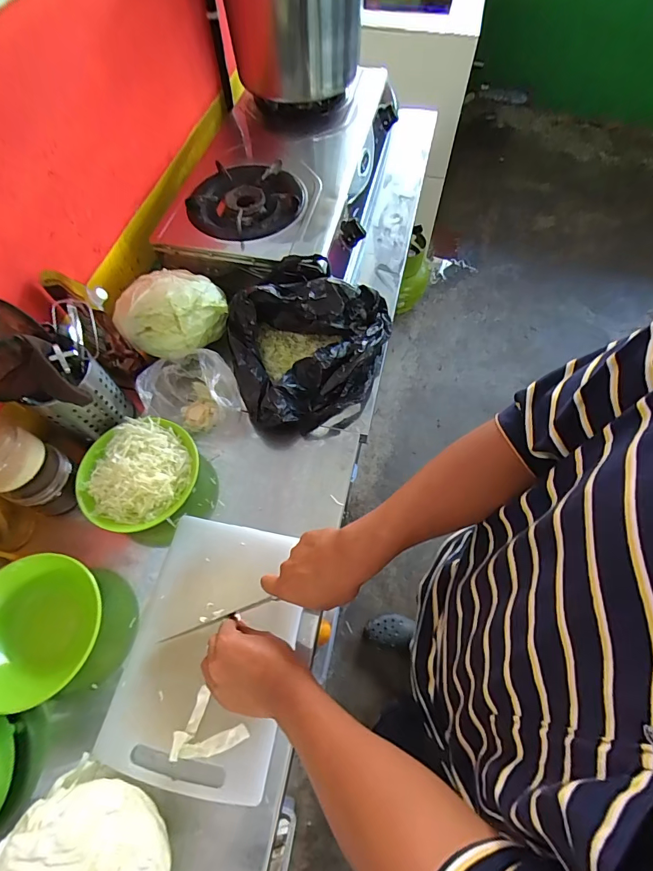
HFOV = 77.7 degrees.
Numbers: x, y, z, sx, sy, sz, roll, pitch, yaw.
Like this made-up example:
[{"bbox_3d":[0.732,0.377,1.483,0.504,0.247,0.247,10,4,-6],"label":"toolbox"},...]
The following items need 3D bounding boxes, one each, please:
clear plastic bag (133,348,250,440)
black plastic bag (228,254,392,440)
[{"bbox_3d":[-0.208,-0.070,0.652,0.152,0.093,0.114,10,64,6],"label":"clear plastic bag"},{"bbox_3d":[-0.036,-0.148,0.671,0.234,0.127,0.275,18,65,10],"label":"black plastic bag"}]

